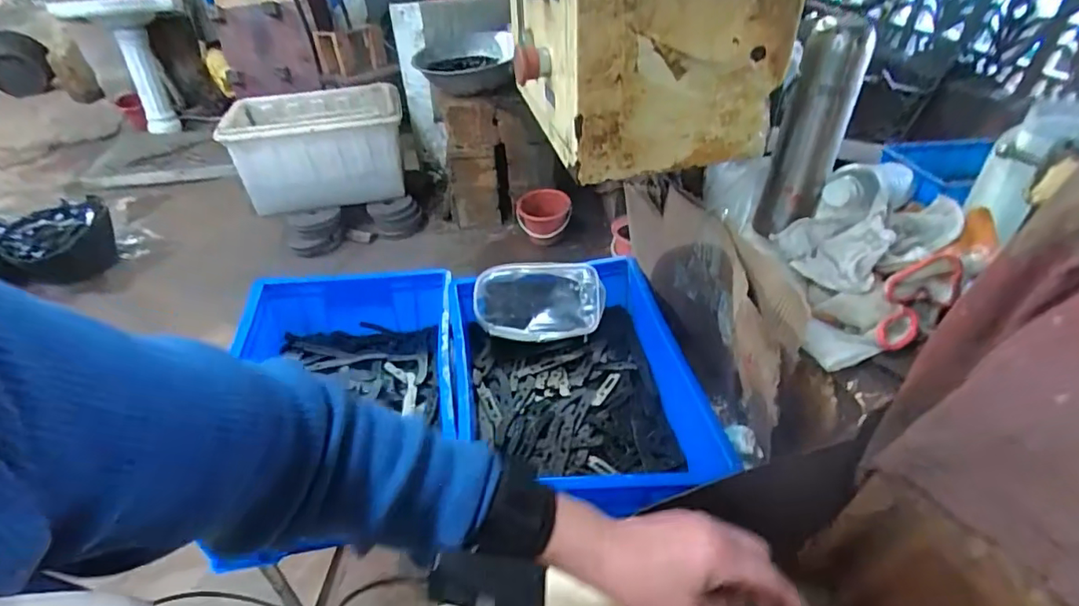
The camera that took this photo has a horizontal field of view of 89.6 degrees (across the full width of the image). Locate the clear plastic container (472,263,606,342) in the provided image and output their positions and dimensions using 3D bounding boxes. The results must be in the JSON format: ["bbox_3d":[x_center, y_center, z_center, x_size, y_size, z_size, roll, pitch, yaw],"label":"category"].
[{"bbox_3d":[0.000,0.001,0.856,0.193,0.065,0.116,-1,81,2],"label":"clear plastic container"}]

